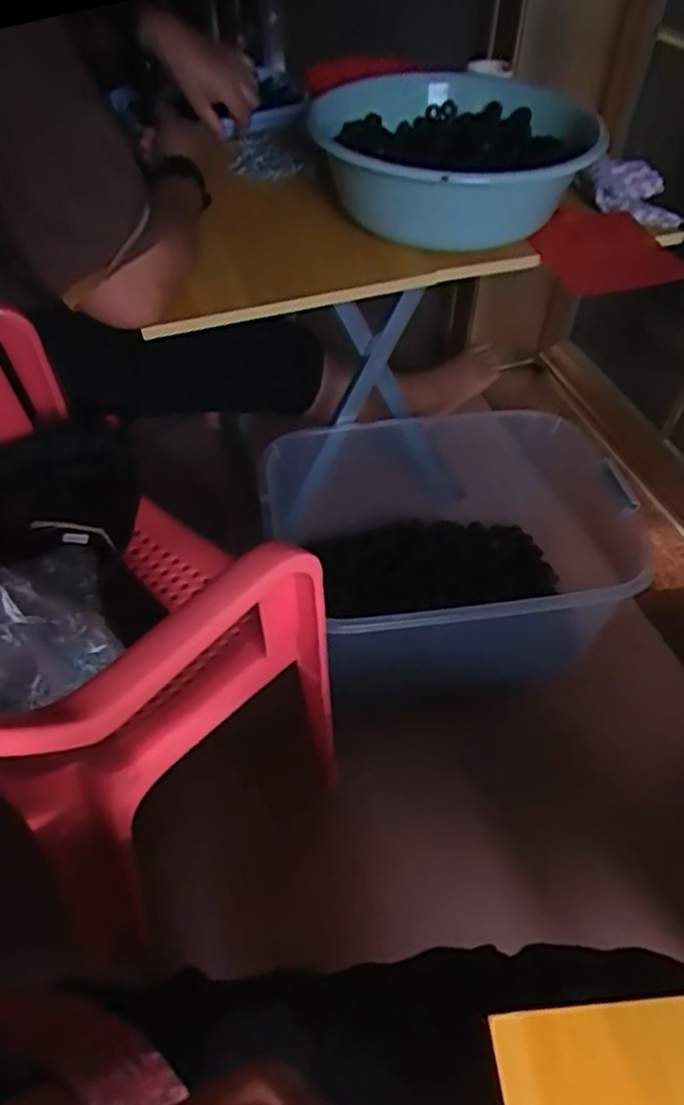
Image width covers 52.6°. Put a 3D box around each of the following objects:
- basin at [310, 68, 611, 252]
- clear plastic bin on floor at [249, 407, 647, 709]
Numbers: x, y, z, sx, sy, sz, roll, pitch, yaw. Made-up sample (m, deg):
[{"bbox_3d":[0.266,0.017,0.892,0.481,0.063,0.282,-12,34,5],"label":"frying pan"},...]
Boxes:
[{"bbox_3d":[0.117,-0.409,0.718,0.253,0.098,0.231,0,49,-1],"label":"basin"},{"bbox_3d":[0.155,0.010,0.976,0.498,0.239,0.360,-7,49,-7],"label":"clear plastic bin on floor"}]

